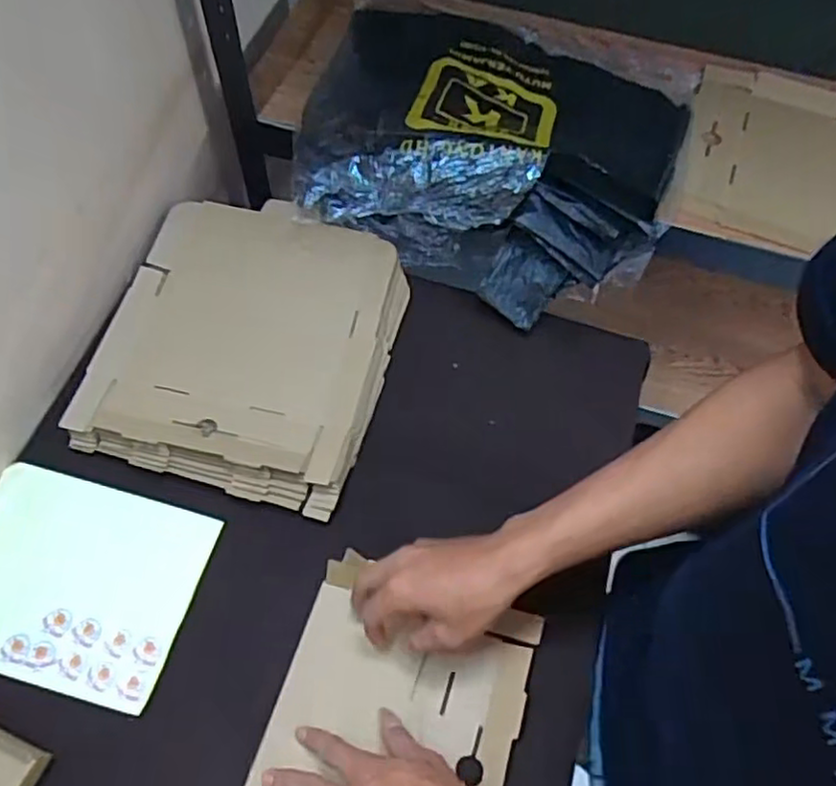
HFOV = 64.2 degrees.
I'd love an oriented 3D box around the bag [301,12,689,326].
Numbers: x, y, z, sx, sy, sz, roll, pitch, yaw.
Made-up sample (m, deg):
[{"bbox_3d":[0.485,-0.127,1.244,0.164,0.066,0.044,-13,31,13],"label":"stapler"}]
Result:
[{"bbox_3d":[0.080,-0.263,0.747,0.378,0.165,0.319,20,62,7],"label":"bag"}]

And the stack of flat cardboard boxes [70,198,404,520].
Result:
[{"bbox_3d":[-0.163,-0.056,0.664,0.271,0.037,0.310,16,62,5],"label":"stack of flat cardboard boxes"}]

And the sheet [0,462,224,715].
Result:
[{"bbox_3d":[-0.298,0.158,0.571,0.210,0.008,0.165,14,64,7],"label":"sheet"}]

